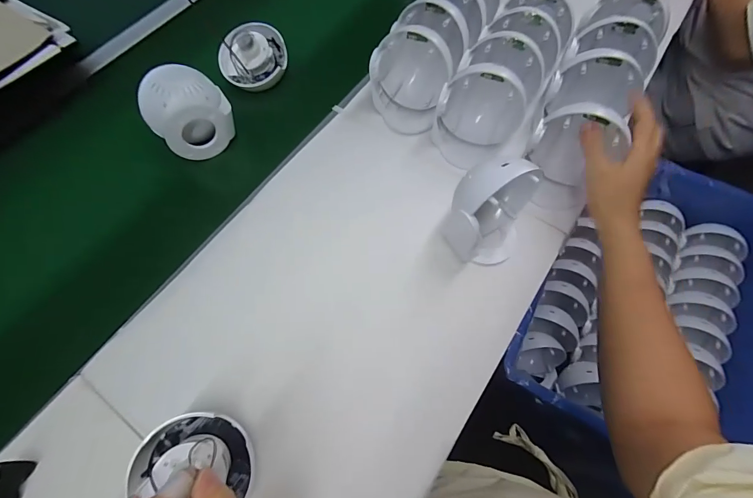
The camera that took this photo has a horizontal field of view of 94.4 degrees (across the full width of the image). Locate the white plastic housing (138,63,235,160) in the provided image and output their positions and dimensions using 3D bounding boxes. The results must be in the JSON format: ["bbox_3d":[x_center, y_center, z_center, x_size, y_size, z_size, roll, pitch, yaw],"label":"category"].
[{"bbox_3d":[-0.266,-0.194,0.499,0.110,0.086,0.082,-32,69,-12],"label":"white plastic housing"}]

